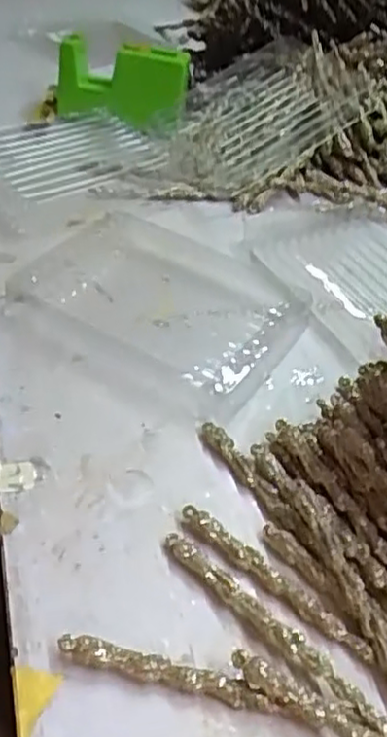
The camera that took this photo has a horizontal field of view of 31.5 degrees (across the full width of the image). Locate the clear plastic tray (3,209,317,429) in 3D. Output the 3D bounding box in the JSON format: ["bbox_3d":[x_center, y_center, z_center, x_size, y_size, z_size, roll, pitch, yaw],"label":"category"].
[{"bbox_3d":[-0.020,-0.050,0.515,0.196,0.030,0.149,27,45,21],"label":"clear plastic tray"}]

